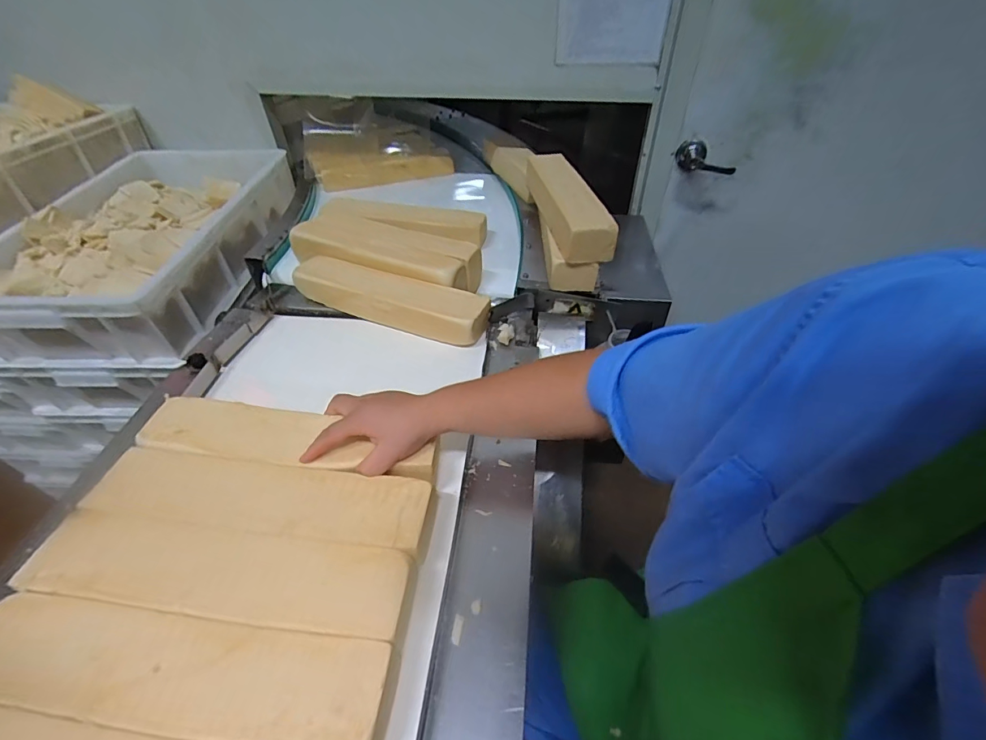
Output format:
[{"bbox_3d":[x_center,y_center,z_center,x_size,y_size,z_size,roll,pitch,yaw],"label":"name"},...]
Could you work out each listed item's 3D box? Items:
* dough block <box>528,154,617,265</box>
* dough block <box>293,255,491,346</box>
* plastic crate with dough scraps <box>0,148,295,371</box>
[{"bbox_3d":[0.132,-0.314,0.806,0.082,0.065,0.343,-7,43,-6],"label":"dough block"},{"bbox_3d":[-0.180,-0.128,0.744,0.373,0.055,0.078,17,46,19],"label":"dough block"},{"bbox_3d":[-0.747,-0.285,0.962,0.452,0.155,0.660,-2,43,0],"label":"plastic crate with dough scraps"}]

